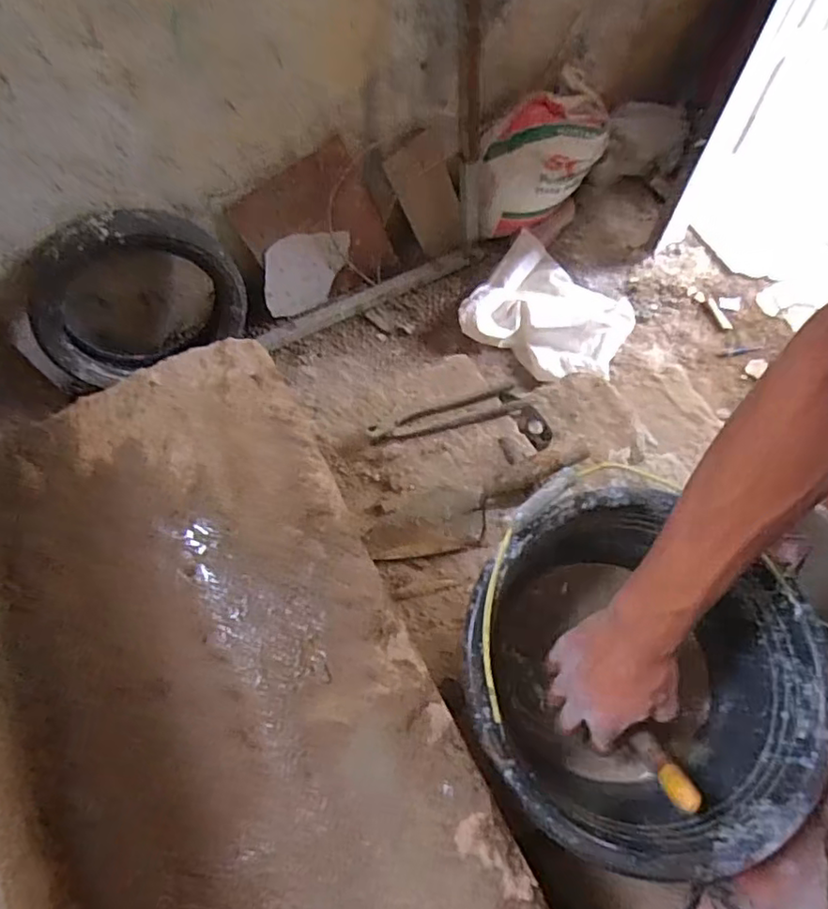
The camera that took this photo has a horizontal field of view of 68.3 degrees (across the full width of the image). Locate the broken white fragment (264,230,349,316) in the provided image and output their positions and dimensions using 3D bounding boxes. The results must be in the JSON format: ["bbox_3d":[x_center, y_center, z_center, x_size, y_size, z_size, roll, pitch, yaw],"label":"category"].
[{"bbox_3d":[-0.297,-0.504,1.702,0.234,0.222,0.008,-13,41,-22],"label":"broken white fragment"}]

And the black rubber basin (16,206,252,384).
[{"bbox_3d":[-0.661,-0.365,1.498,0.463,0.451,0.200,-19,68,-6],"label":"black rubber basin"}]

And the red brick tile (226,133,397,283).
[{"bbox_3d":[-0.253,-0.583,1.626,0.332,0.389,0.025,-31,50,2],"label":"red brick tile"}]

